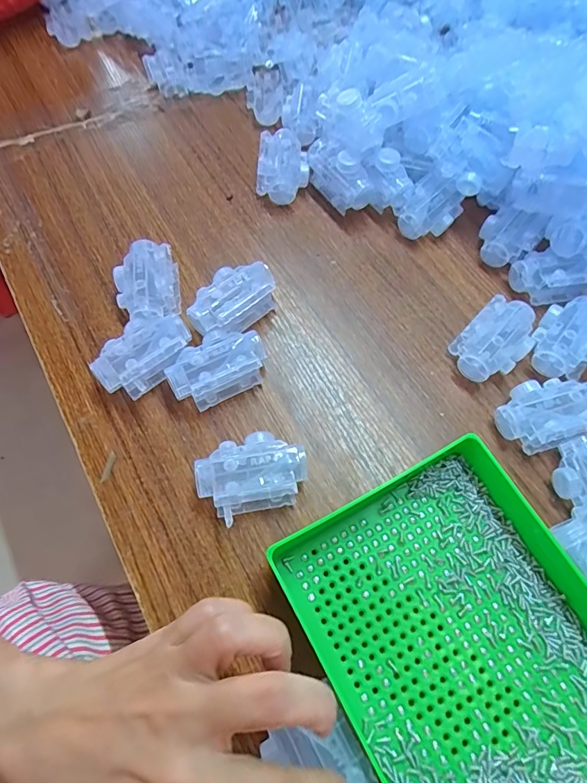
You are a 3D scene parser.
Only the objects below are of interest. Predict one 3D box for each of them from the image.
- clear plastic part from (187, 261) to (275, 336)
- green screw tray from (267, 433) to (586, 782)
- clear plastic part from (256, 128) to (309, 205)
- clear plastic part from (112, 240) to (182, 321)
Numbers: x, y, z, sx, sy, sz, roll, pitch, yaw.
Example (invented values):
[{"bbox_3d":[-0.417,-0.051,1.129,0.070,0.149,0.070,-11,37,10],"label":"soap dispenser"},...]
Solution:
[{"bbox_3d":[-0.046,-0.069,0.348,0.041,0.029,0.069,42,70,16],"label":"clear plastic part"},{"bbox_3d":[0.112,0.160,0.244,0.156,0.035,0.246,-27,68,-14],"label":"green screw tray"},{"bbox_3d":[-0.008,-0.205,0.417,0.043,0.029,0.063,6,65,1],"label":"clear plastic part"},{"bbox_3d":[-0.112,-0.081,0.348,0.045,0.029,0.064,-10,65,-6],"label":"clear plastic part"}]

